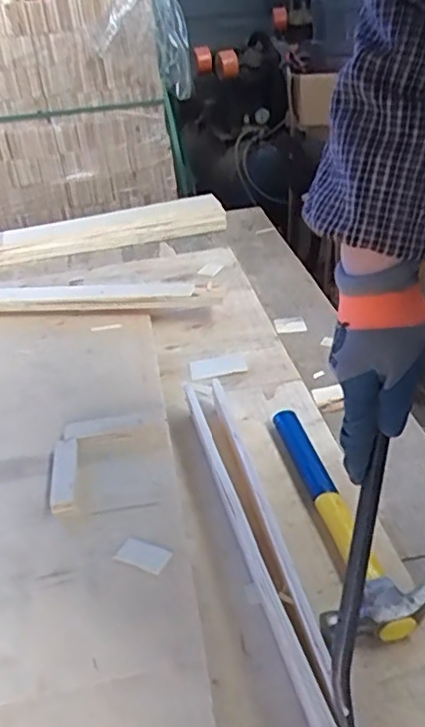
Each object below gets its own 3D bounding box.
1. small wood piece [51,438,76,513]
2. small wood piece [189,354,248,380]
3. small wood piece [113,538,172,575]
[{"bbox_3d":[-0.173,0.129,0.716,0.029,0.019,0.110,-7,33,-6],"label":"small wood piece"},{"bbox_3d":[0.008,0.005,0.980,0.089,0.004,0.054,-10,33,-11],"label":"small wood piece"},{"bbox_3d":[-0.069,0.190,0.618,0.053,0.004,0.031,14,37,25],"label":"small wood piece"}]

